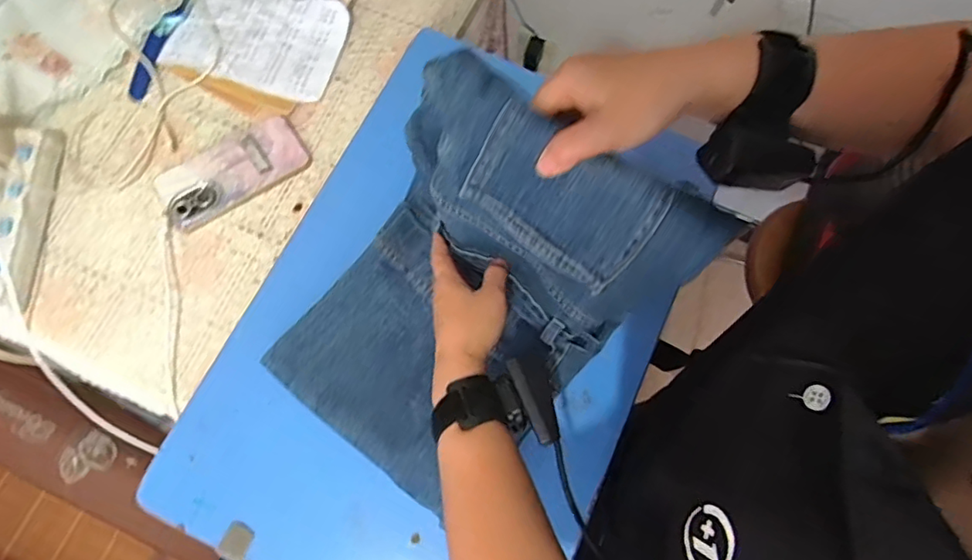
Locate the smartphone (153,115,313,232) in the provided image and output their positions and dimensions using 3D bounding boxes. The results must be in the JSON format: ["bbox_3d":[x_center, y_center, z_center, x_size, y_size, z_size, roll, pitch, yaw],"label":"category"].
[{"bbox_3d":[-0.286,-0.125,0.634,0.163,0.009,0.078,-33,76,-10],"label":"smartphone"}]

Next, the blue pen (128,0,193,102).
[{"bbox_3d":[-0.391,-0.280,0.677,0.021,0.021,0.142,19,73,5],"label":"blue pen"}]

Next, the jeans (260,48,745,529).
[{"bbox_3d":[-0.028,0.024,0.447,0.251,0.235,0.263,35,75,10],"label":"jeans"}]

